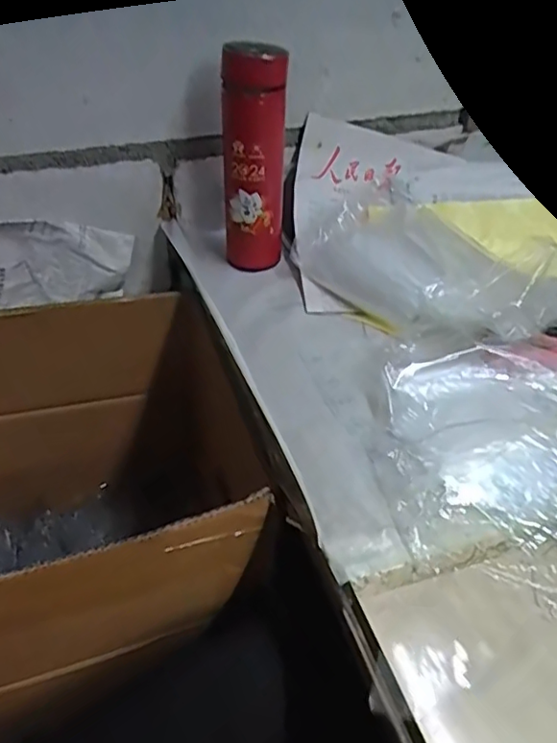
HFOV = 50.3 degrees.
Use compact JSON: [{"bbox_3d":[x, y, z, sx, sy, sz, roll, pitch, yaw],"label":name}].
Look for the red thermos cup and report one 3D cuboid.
[{"bbox_3d":[-0.027,-0.225,0.649,0.066,0.225,0.065,2,41,-2],"label":"red thermos cup"}]

